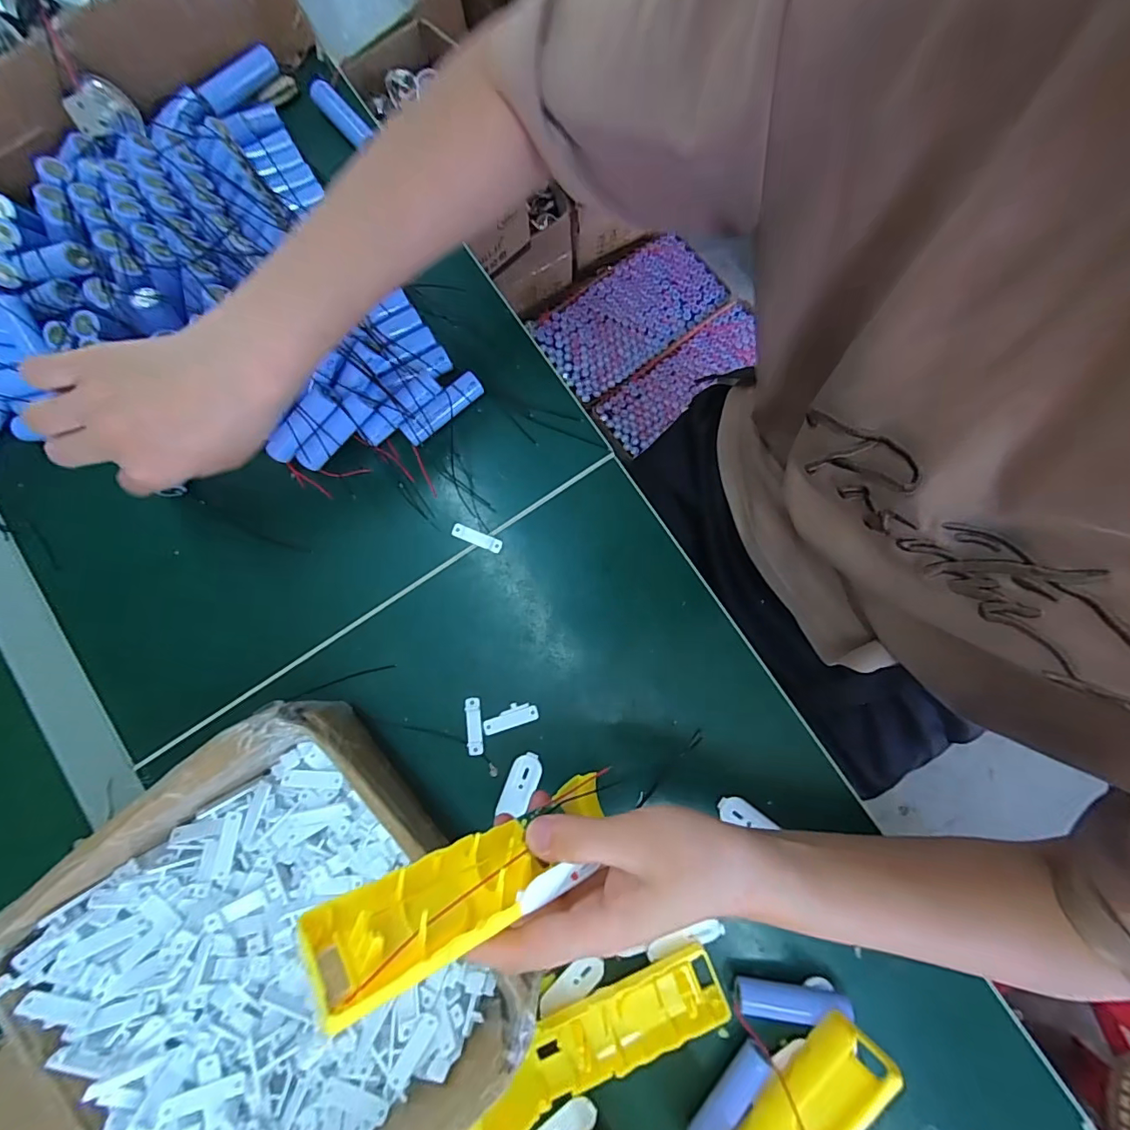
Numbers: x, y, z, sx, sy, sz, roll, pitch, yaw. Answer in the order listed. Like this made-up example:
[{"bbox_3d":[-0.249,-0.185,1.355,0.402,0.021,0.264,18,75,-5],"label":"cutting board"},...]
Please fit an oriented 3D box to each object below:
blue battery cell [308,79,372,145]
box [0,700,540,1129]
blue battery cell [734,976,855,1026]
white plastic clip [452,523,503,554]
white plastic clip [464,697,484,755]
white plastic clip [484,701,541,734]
[{"bbox_3d":[-0.173,-0.353,0.388,0.018,0.015,0.066,-42,84,-4],"label":"blue battery cell"},{"bbox_3d":[-0.158,0.223,0.283,0.215,0.073,0.225,-41,84,-4],"label":"box"},{"bbox_3d":[0.140,0.268,0.304,0.064,0.020,0.016,0,83,1],"label":"blue battery cell"},{"bbox_3d":[-0.063,-0.019,0.354,0.037,0.004,0.010,22,84,4],"label":"white plastic clip"},{"bbox_3d":[-0.062,0.110,0.339,0.011,0.005,0.037,-6,83,0],"label":"white plastic clip"},{"bbox_3d":[-0.037,0.104,0.338,0.037,0.007,0.014,-16,83,-1],"label":"white plastic clip"}]

